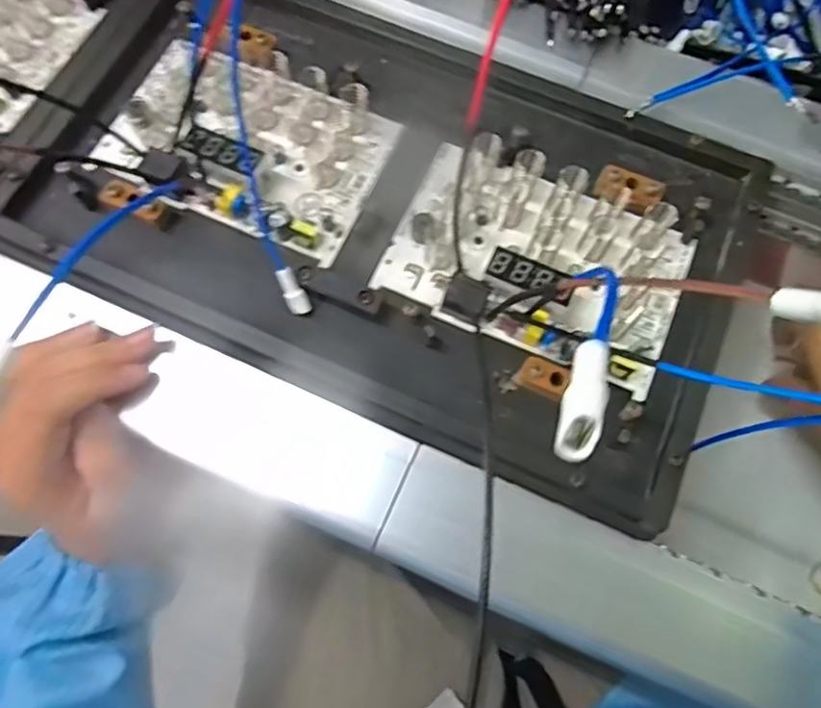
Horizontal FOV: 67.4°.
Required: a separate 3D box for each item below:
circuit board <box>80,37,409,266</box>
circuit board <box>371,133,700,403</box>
[{"bbox_3d":[-0.082,-0.112,0.307,0.134,0.018,0.093,23,73,5],"label":"circuit board"},{"bbox_3d":[0.063,-0.049,0.289,0.135,0.021,0.091,22,73,5],"label":"circuit board"}]

